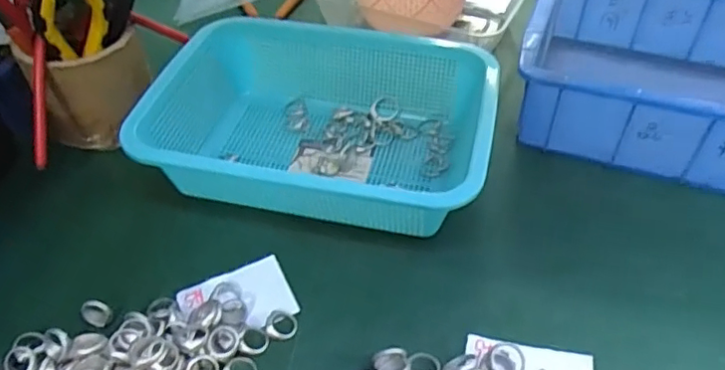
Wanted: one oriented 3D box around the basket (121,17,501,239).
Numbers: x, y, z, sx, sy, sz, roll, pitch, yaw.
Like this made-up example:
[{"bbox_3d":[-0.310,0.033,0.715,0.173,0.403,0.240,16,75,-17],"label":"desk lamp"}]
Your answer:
[{"bbox_3d":[-0.025,-0.056,0.480,0.255,0.083,0.190,10,47,12],"label":"basket"}]

